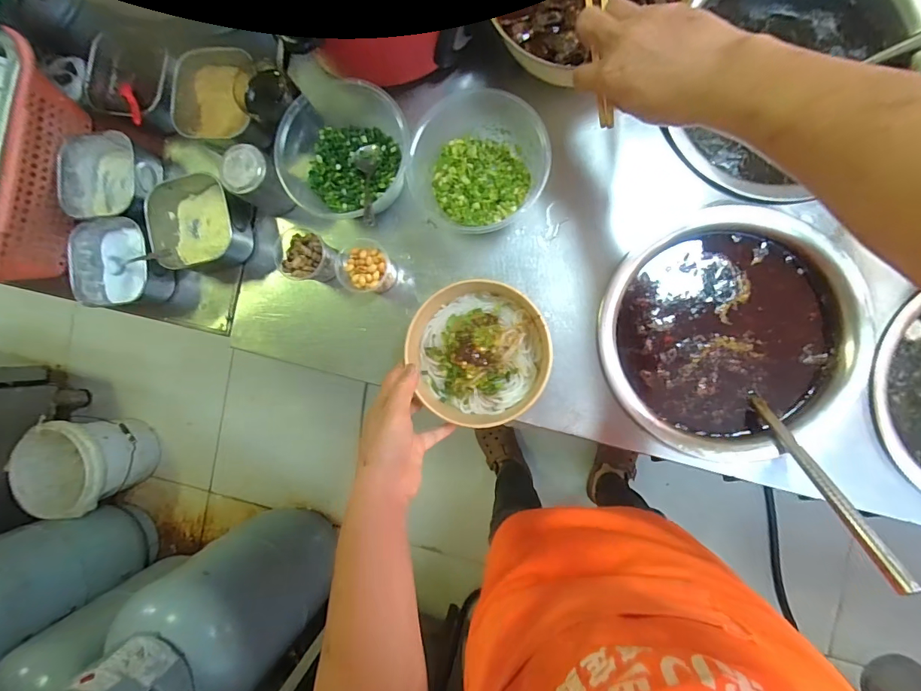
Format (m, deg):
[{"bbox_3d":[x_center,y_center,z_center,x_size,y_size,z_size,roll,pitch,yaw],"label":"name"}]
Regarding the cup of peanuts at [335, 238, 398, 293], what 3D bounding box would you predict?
[{"bbox_3d":[-0.102,-0.088,0.483,0.057,0.049,0.060,-12,88,8],"label":"cup of peanuts"}]

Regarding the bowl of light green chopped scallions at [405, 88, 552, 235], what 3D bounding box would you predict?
[{"bbox_3d":[0.015,-0.191,0.448,0.137,0.073,0.132,0,90,8],"label":"bowl of light green chopped scallions"}]

